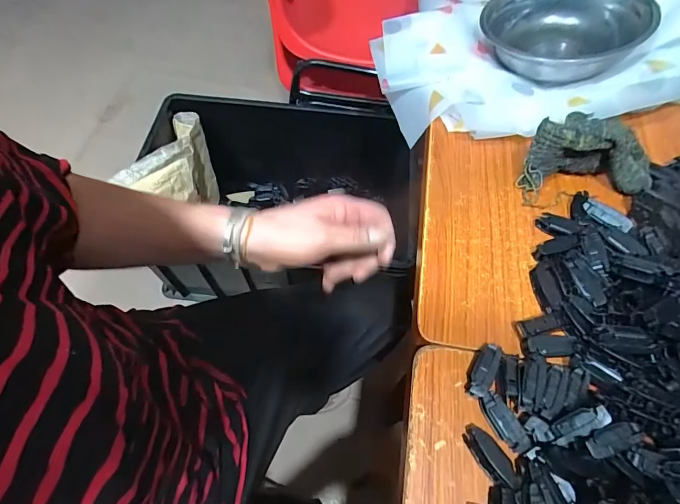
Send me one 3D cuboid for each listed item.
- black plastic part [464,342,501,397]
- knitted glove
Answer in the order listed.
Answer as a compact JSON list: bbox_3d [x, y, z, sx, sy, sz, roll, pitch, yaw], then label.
[{"bbox_3d":[0.124,0.104,0.340,0.018,0.019,0.049,27,64,13],"label":"black plastic part"},{"bbox_3d":[0.279,-0.109,0.426,0.143,0.075,0.053,2,61,0],"label":"knitted glove"}]

